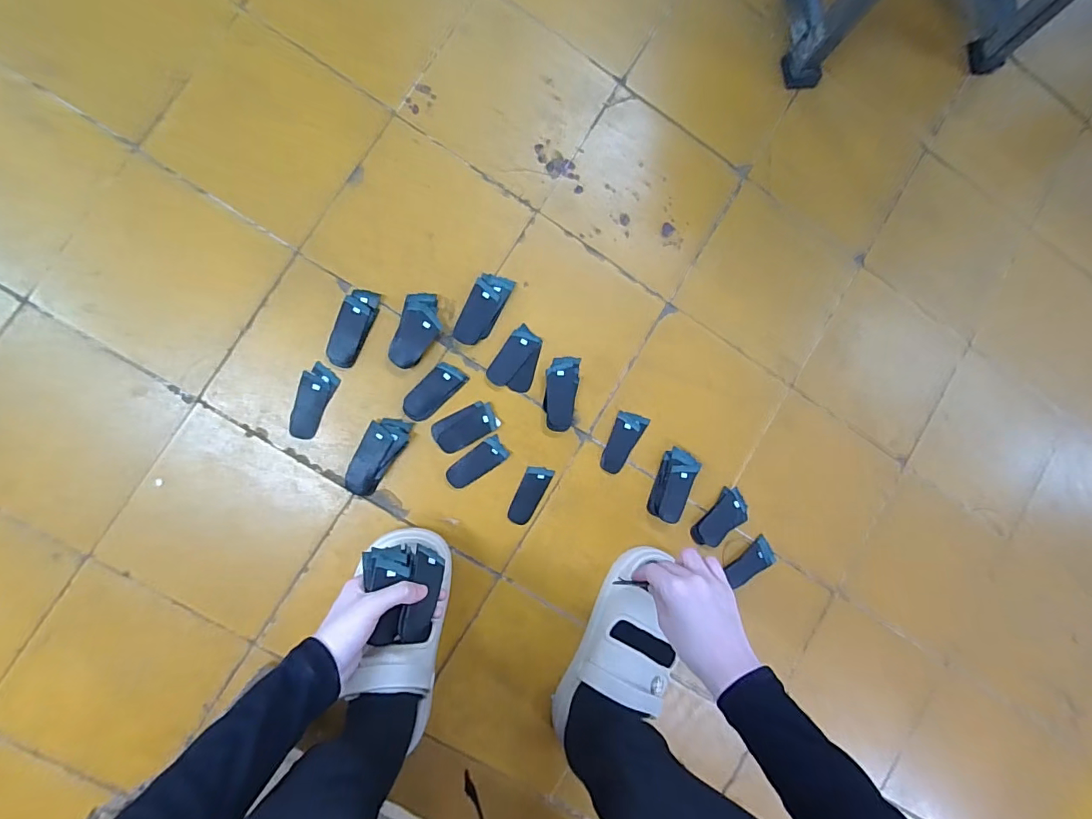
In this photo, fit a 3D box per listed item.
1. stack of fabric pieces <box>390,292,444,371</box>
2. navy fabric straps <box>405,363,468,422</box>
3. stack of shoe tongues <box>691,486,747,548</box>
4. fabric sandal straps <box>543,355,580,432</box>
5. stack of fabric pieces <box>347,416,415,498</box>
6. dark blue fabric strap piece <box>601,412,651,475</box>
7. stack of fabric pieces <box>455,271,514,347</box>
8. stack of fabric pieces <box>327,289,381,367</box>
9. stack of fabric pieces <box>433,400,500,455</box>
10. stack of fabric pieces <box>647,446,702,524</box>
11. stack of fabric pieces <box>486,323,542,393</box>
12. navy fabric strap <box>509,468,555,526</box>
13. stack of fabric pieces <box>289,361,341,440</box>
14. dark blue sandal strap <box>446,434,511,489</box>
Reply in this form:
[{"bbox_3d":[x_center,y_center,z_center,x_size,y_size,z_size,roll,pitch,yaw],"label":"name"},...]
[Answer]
[{"bbox_3d":[-0.152,-0.093,0.560,0.047,0.016,0.090,18,87,-8],"label":"stack of fabric pieces"},{"bbox_3d":[-0.135,-0.021,0.570,0.038,0.004,0.080,45,84,-6],"label":"navy fabric straps"},{"bbox_3d":[0.228,0.144,0.615,0.045,0.010,0.084,41,84,-6],"label":"stack of shoe tongues"},{"bbox_3d":[0.019,-0.020,0.585,0.039,0.015,0.091,7,89,-8],"label":"fabric sandal straps"},{"bbox_3d":[-0.197,0.054,0.557,0.046,0.016,0.097,25,86,-8],"label":"stack of fabric pieces"},{"bbox_3d":[0.098,0.043,0.602,0.040,0.007,0.079,22,87,-8],"label":"dark blue fabric strap piece"},{"bbox_3d":[-0.076,-0.120,0.573,0.041,0.017,0.092,26,86,-8],"label":"stack of fabric pieces"},{"bbox_3d":[-0.225,-0.096,0.550,0.036,0.008,0.091,23,87,-8],"label":"stack of fabric pieces"},{"bbox_3d":[-0.096,0.020,0.567,0.076,0.005,0.040,-28,94,-8],"label":"stack of fabric pieces"},{"bbox_3d":[0.160,0.096,0.599,0.043,0.026,0.088,21,87,-8],"label":"stack of fabric pieces"},{"bbox_3d":[-0.036,-0.063,0.582,0.053,0.009,0.076,18,87,-8],"label":"stack of fabric pieces"},{"bbox_3d":[-0.020,0.105,0.584,0.033,0.004,0.075,25,86,-8],"label":"navy fabric strap"},{"bbox_3d":[-0.269,-0.009,0.544,0.037,0.004,0.085,24,86,-8],"label":"stack of fabric pieces"},{"bbox_3d":[-0.084,0.064,0.574,0.077,0.004,0.033,-34,95,-7],"label":"dark blue sandal strap"}]

